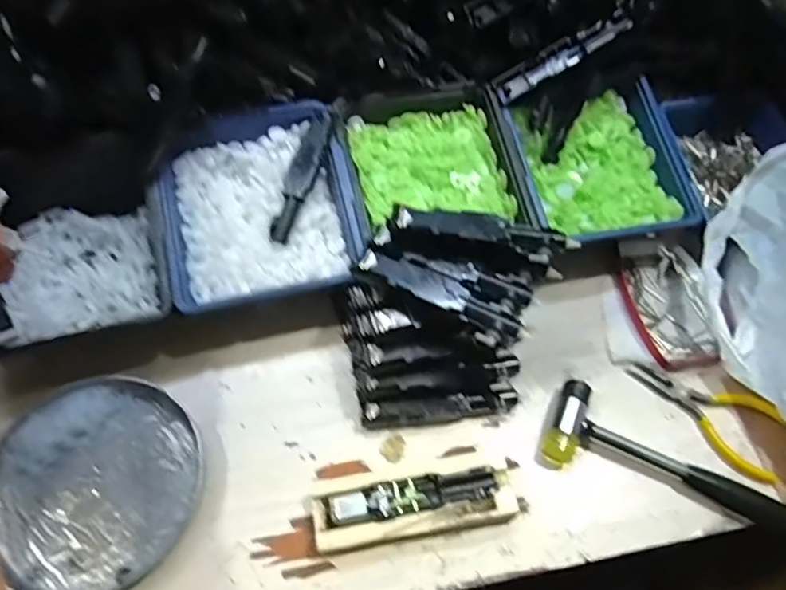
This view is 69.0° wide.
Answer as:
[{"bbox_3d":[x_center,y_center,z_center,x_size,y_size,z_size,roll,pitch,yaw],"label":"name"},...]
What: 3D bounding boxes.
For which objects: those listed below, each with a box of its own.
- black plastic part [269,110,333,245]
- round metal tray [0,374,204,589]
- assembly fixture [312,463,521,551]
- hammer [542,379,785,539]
[{"bbox_3d":[-0.073,-0.098,0.463,0.022,0.013,0.117,17,80,5],"label":"black plastic part"},{"bbox_3d":[-0.206,0.131,0.401,0.137,0.017,0.139,2,62,-3],"label":"round metal tray"},{"bbox_3d":[0.015,0.147,0.399,0.138,0.027,0.038,-7,62,-8],"label":"assembly fixture"},{"bbox_3d":[0.230,0.135,0.419,0.233,0.023,0.056,22,62,8],"label":"hammer"}]

